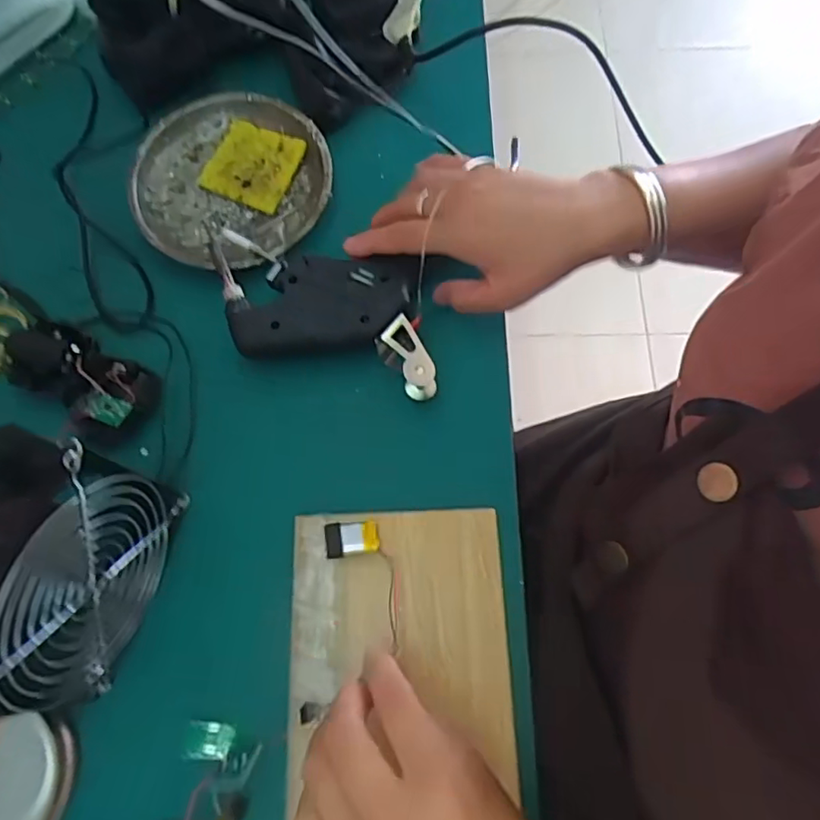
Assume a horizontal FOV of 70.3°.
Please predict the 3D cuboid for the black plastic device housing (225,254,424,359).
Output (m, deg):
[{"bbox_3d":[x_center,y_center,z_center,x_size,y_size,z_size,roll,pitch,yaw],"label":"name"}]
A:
[{"bbox_3d":[-0.055,-0.071,0.381,0.122,0.020,0.063,-4,70,1],"label":"black plastic device housing"}]

